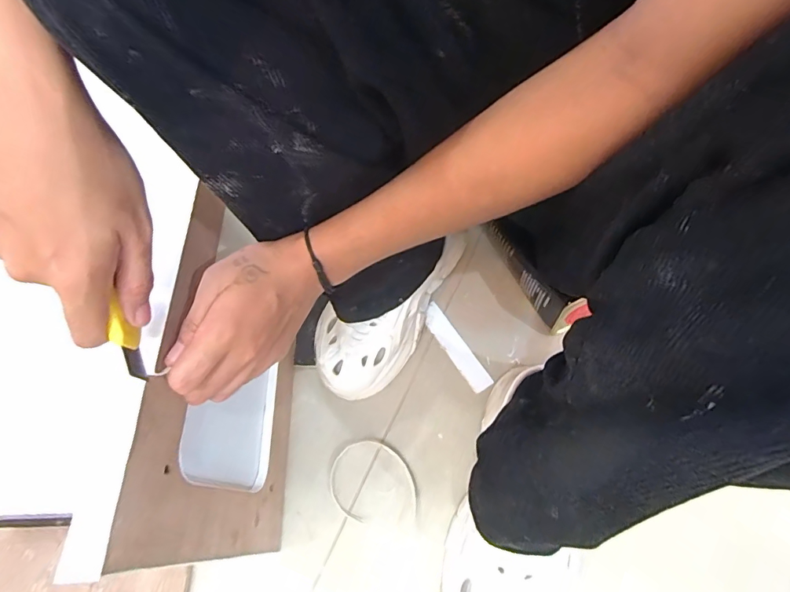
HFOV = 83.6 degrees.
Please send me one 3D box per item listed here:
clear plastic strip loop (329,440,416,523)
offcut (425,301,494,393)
[{"bbox_3d":[-0.024,0.192,0.462,0.089,0.007,0.080,-6,62,0],"label":"clear plastic strip loop"},{"bbox_3d":[0.070,0.059,0.523,0.025,0.006,0.118,-31,67,-9],"label":"offcut"}]

